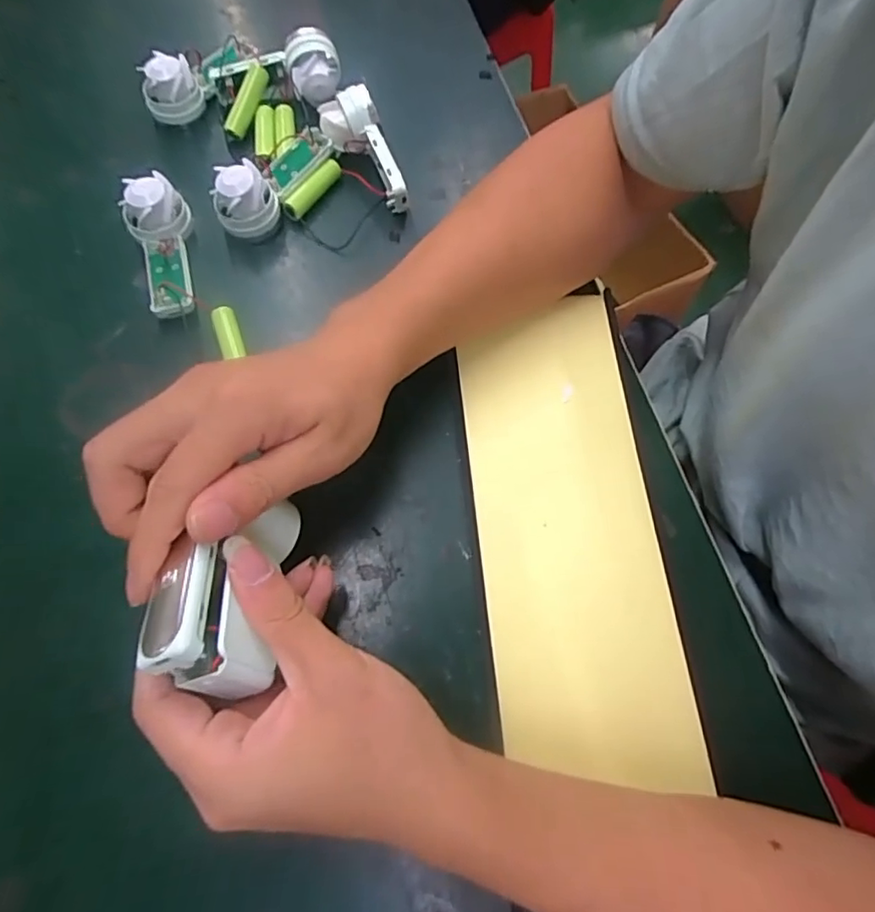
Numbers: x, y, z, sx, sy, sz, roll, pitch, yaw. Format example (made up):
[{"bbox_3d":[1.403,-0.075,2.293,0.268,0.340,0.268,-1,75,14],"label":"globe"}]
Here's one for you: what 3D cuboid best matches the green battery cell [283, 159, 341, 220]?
[{"bbox_3d":[-0.085,-0.186,0.392,0.012,0.015,0.052,36,72,11],"label":"green battery cell"}]

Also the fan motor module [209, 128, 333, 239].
[{"bbox_3d":[-0.110,-0.187,0.379,0.033,0.038,0.093,31,71,10],"label":"fan motor module"}]

